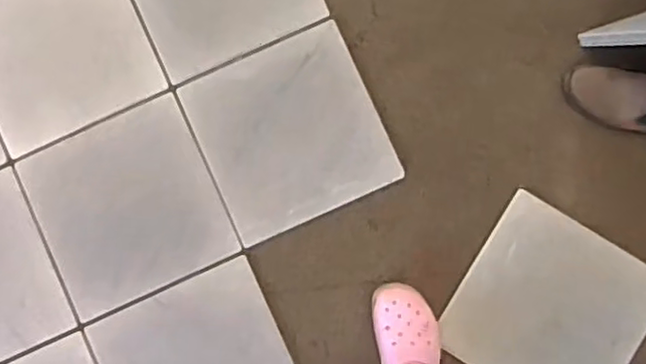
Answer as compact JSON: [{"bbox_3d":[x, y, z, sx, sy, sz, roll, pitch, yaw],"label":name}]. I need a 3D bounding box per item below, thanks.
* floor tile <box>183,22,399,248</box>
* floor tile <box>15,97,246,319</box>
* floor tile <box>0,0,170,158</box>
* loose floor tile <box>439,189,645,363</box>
[{"bbox_3d":[-0.057,-0.086,1.199,0.302,0.018,0.302,-24,86,-2],"label":"floor tile"},{"bbox_3d":[-0.343,0.044,1.201,0.305,0.017,0.307,-24,86,-2],"label":"floor tile"},{"bbox_3d":[-0.475,-0.243,1.219,0.305,0.017,0.305,-24,86,-2],"label":"floor tile"},{"bbox_3d":[0.396,0.224,1.180,0.309,0.019,0.304,32,93,3],"label":"loose floor tile"}]

